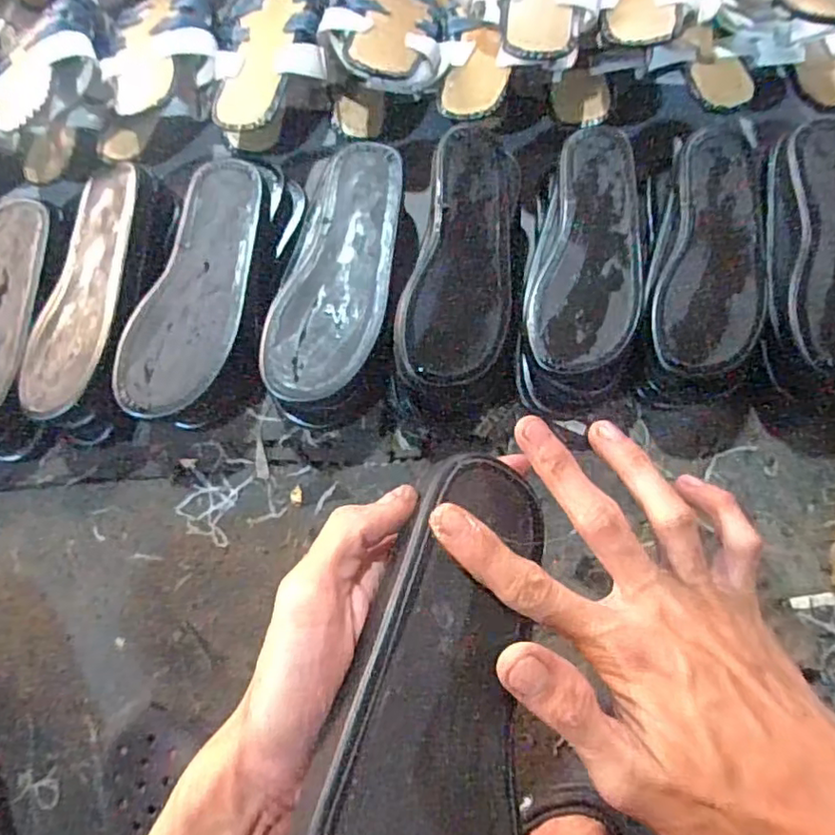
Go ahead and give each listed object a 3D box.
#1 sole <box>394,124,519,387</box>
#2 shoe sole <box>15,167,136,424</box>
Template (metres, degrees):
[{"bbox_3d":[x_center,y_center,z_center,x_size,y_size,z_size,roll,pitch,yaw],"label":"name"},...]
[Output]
[{"bbox_3d":[0.041,-0.138,0.507,0.088,0.025,0.224,10,77,4],"label":"sole"},{"bbox_3d":[-0.298,-0.115,0.545,0.085,0.020,0.234,12,84,21],"label":"shoe sole"}]

